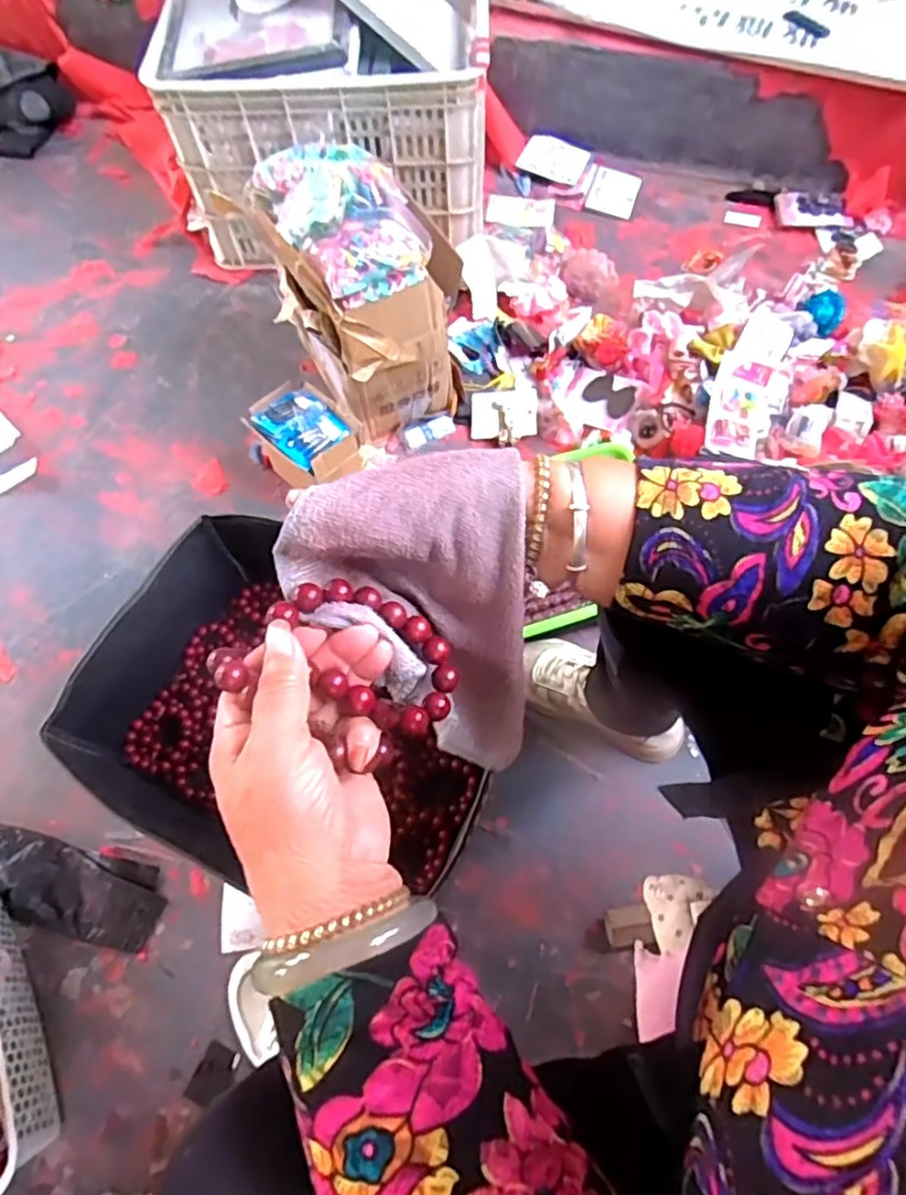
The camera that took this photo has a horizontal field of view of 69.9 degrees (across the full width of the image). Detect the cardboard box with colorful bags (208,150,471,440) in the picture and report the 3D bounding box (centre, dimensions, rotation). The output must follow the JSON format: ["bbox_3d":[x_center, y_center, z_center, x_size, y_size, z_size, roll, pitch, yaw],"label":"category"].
[{"bbox_3d":[-0.147,-0.395,0.911,0.170,0.332,0.265,-41,69,-17],"label":"cardboard box with colorful bags"}]

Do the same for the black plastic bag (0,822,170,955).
[{"bbox_3d":[-0.455,0.315,0.720,0.268,0.041,0.089,12,64,8],"label":"black plastic bag"}]

